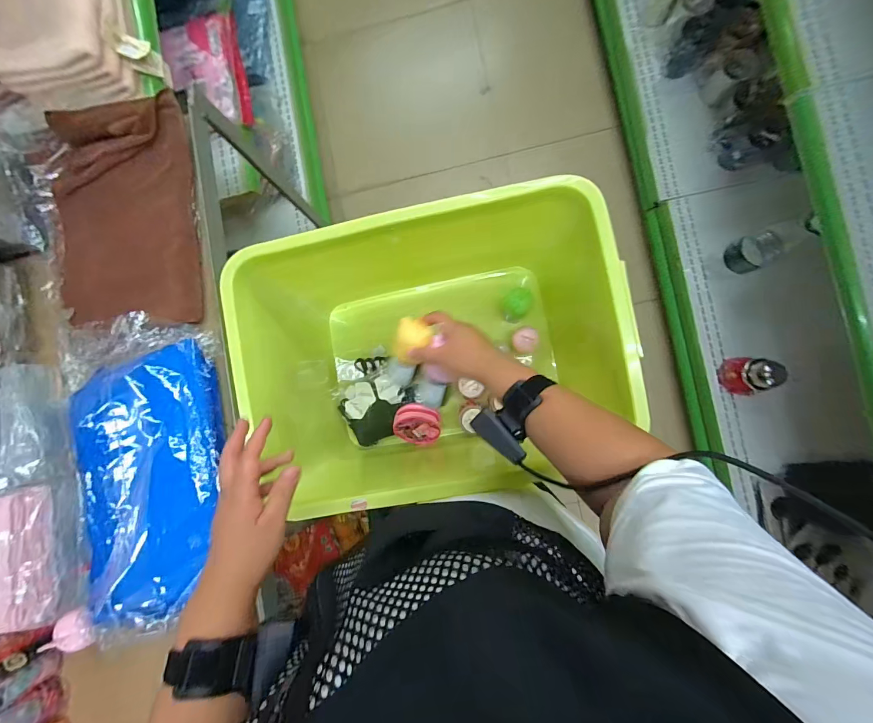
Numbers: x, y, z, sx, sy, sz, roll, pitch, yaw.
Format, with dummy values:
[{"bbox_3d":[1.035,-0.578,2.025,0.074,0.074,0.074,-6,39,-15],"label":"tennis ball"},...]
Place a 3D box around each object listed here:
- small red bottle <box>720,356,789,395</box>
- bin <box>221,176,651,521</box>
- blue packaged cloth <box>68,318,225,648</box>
[{"bbox_3d":[0.792,0.039,0.919,0.091,0.142,0.087,6,88,6],"label":"small red bottle"},{"bbox_3d":[0.004,0.011,0.669,0.544,0.370,0.414,-11,87,5],"label":"bin"},{"bbox_3d":[-0.418,0.148,0.514,0.232,0.067,0.415,-9,87,5],"label":"blue packaged cloth"}]

